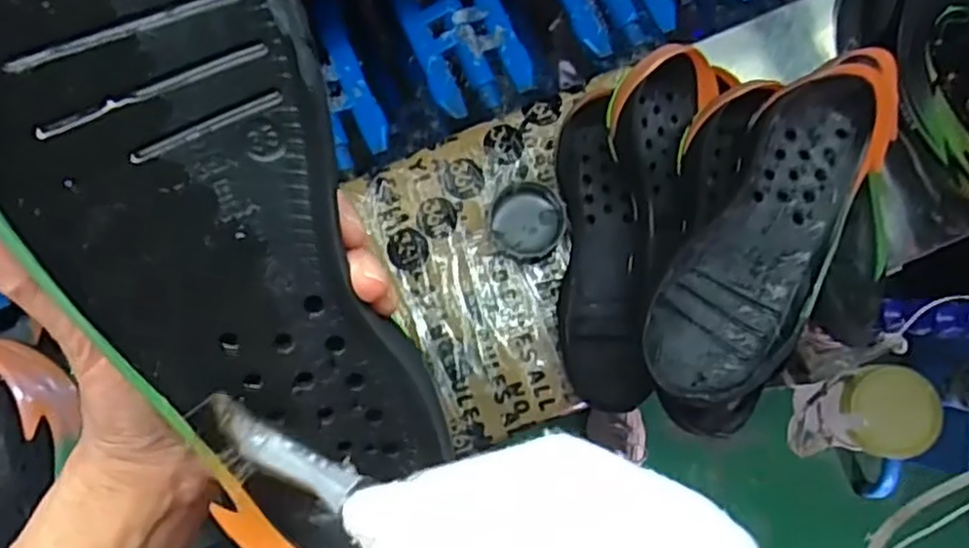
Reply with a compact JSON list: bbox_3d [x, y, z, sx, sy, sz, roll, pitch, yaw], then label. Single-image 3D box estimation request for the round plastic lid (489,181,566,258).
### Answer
[{"bbox_3d":[0.034,-0.042,0.583,0.055,0.024,0.058,0,83,0],"label":"round plastic lid"}]

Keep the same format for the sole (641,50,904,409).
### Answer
[{"bbox_3d":[0.185,-0.030,0.460,0.083,0.035,0.242,32,84,4],"label":"sole"}]

